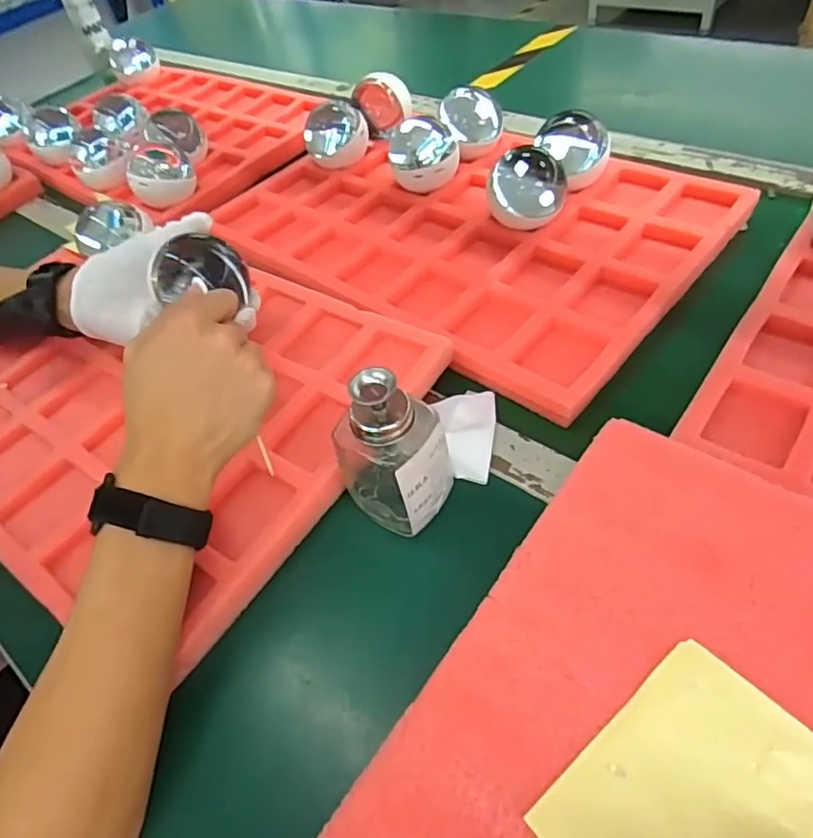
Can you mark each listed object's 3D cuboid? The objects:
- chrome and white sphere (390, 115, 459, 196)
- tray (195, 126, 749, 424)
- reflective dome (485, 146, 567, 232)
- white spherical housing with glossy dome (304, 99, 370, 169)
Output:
[{"bbox_3d":[0.019,-0.286,0.646,0.076,0.074,0.077,-4,47,5],"label":"chrome and white sphere"},{"bbox_3d":[0.041,-0.212,0.621,0.504,0.044,0.329,29,61,30],"label":"tray"},{"bbox_3d":[0.118,-0.226,0.579,0.069,0.068,0.078,17,57,24],"label":"reflective dome"},{"bbox_3d":[-0.088,-0.338,0.719,0.070,0.062,0.074,16,52,22],"label":"white spherical housing with glossy dome"}]

